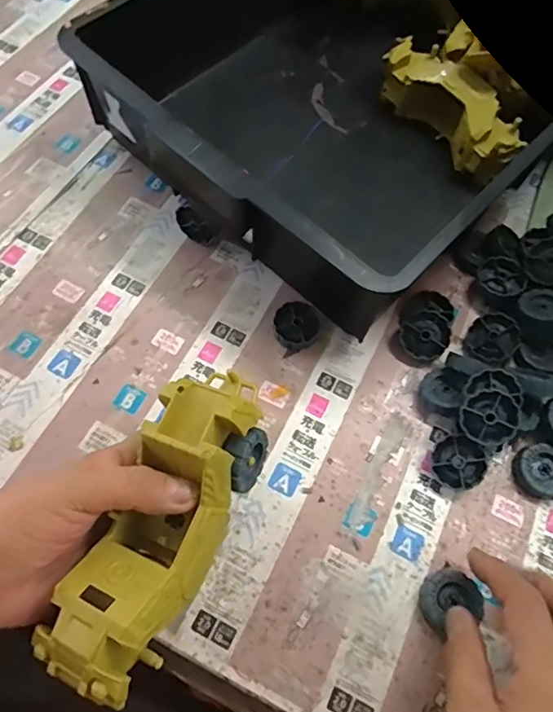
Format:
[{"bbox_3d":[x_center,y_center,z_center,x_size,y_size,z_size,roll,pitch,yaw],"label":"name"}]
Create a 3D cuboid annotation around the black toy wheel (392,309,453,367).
[{"bbox_3d":[0.117,-0.014,0.412,0.044,0.012,0.044,2,97,13],"label":"black toy wheel"}]

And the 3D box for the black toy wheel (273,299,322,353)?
[{"bbox_3d":[0.017,-0.024,0.414,0.037,0.013,0.036,0,64,-1],"label":"black toy wheel"}]

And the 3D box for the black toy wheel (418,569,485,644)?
[{"bbox_3d":[0.113,0.159,0.333,0.037,0.015,0.036,0,64,-1],"label":"black toy wheel"}]

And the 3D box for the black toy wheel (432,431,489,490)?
[{"bbox_3d":[0.132,0.077,0.371,0.037,0.015,0.034,31,91,15],"label":"black toy wheel"}]

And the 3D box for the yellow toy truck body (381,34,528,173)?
[{"bbox_3d":[0.168,-0.237,0.493,0.059,0.053,0.165,-32,69,-15],"label":"yellow toy truck body"}]

